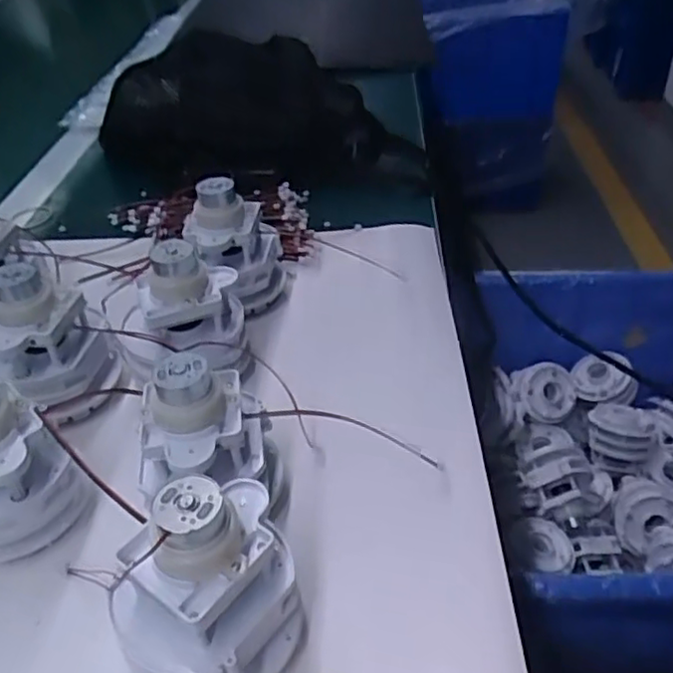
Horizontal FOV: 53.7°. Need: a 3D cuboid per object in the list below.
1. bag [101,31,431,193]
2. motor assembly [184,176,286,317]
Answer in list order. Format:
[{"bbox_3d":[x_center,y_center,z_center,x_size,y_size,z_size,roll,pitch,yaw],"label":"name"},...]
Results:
[{"bbox_3d":[-0.072,-0.199,0.589,0.302,0.094,0.093,12,41,18],"label":"bag"},{"bbox_3d":[-0.064,-0.061,0.436,0.068,0.081,0.047,-24,43,-24],"label":"motor assembly"}]

